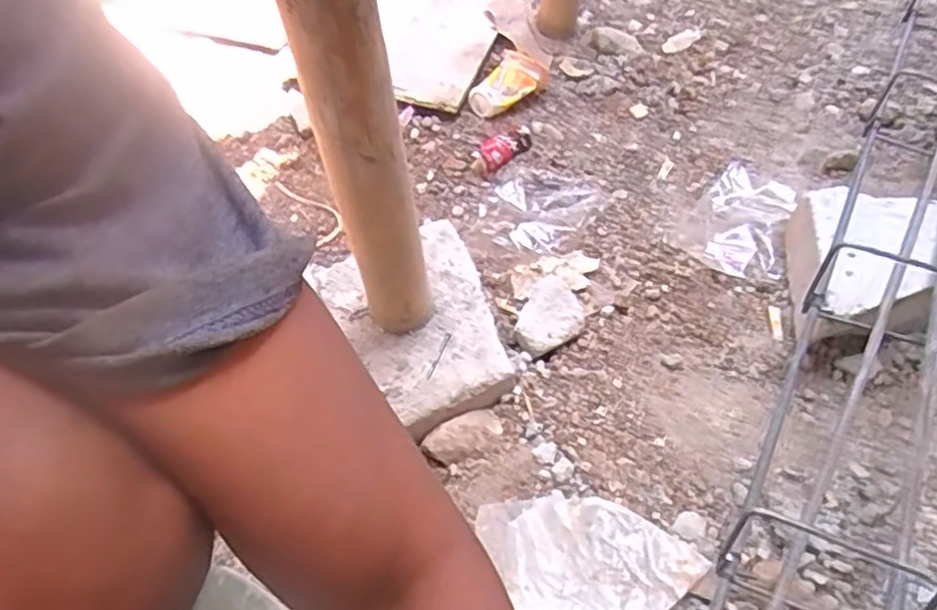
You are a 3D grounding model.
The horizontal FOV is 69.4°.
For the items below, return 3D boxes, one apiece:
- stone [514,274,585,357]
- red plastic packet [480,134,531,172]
[{"bbox_3d":[0.085,0.013,0.679,0.058,0.035,0.095,21,58,17],"label":"stone"},{"bbox_3d":[0.042,-0.190,0.827,0.072,0.023,0.037,-39,62,-23],"label":"red plastic packet"}]

